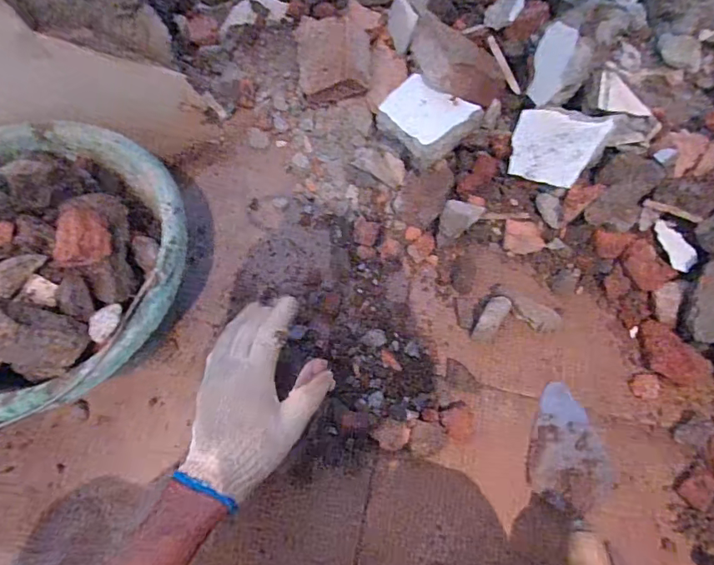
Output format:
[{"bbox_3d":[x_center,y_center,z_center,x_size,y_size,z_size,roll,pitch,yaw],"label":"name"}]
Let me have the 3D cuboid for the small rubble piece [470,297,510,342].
[{"bbox_3d":[0.156,0.043,0.554,0.026,0.030,0.057,32,71,10],"label":"small rubble piece"}]

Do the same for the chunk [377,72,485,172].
[{"bbox_3d":[0.081,-0.191,0.555,0.090,0.040,0.097,-40,74,-17],"label":"chunk"}]

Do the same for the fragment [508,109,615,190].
[{"bbox_3d":[0.220,-0.151,0.534,0.095,0.010,0.078,25,109,31],"label":"fragment"}]

